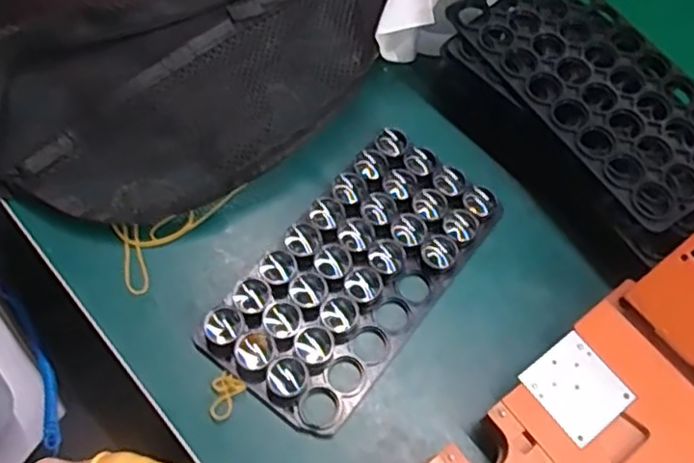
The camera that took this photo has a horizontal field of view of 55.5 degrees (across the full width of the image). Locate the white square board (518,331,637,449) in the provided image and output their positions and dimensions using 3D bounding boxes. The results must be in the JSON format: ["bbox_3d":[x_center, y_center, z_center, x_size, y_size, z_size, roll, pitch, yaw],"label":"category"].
[{"bbox_3d":[0.124,0.084,0.354,0.044,0.004,0.047,-34,69,-16],"label":"white square board"}]

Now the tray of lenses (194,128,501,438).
[{"bbox_3d":[0.007,0.025,0.405,0.096,0.026,0.186,36,68,15],"label":"tray of lenses"}]

